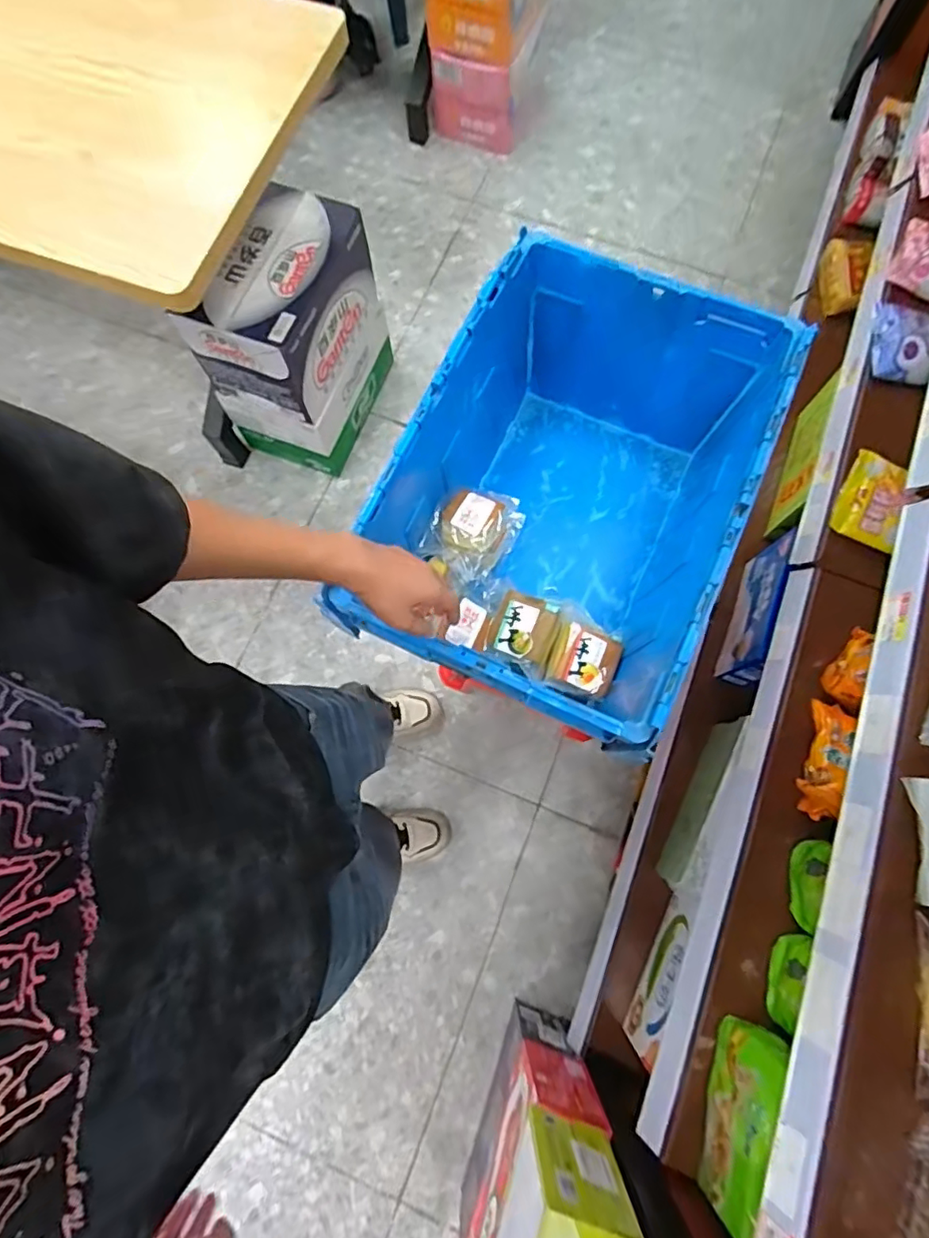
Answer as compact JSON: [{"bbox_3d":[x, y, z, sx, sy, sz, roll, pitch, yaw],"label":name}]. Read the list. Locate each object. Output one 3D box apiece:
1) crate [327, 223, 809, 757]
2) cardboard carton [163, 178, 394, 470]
[{"bbox_3d":[0.145,-0.165,0.848,0.410,0.319,0.600,24,76,7],"label":"crate"},{"bbox_3d":[-0.381,-0.655,1.360,0.251,0.476,0.393,22,77,6],"label":"cardboard carton"}]

